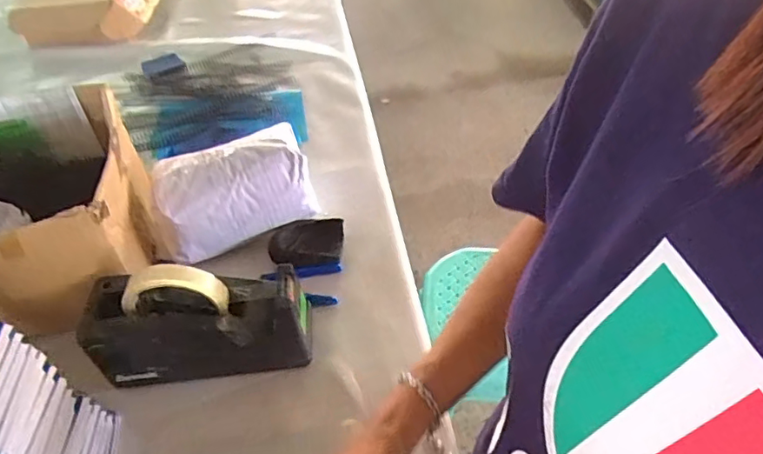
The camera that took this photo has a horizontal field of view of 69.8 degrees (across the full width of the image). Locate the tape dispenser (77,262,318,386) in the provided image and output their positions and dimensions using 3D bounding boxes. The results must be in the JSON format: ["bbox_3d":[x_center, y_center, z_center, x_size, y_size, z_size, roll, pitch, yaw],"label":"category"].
[{"bbox_3d":[-0.181,0.088,0.545,0.201,0.123,0.078,-8,47,-3],"label":"tape dispenser"}]

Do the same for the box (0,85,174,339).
[{"bbox_3d":[-0.424,-0.013,0.622,0.310,0.154,0.257,-12,47,-7],"label":"box"}]

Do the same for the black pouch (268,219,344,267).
[{"bbox_3d":[-0.090,0.020,0.672,0.093,0.022,0.060,-15,47,-10],"label":"black pouch"}]

